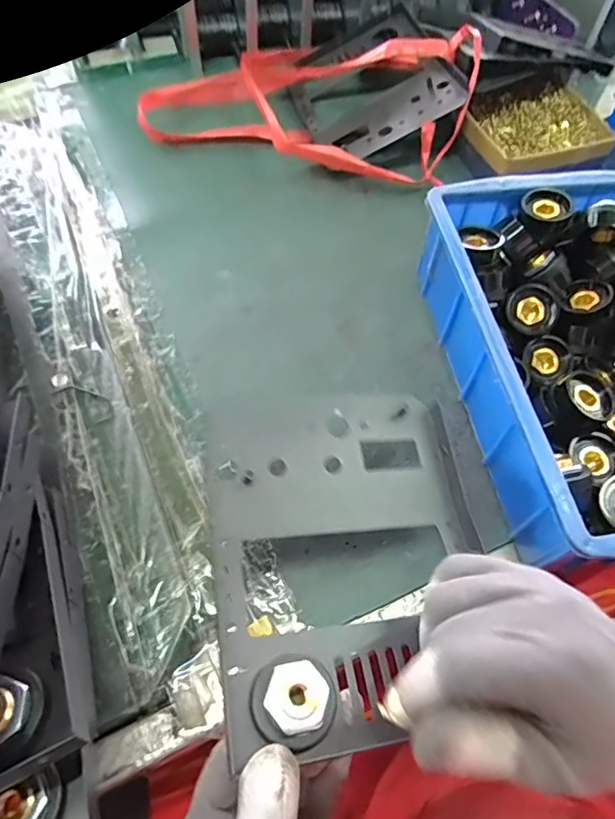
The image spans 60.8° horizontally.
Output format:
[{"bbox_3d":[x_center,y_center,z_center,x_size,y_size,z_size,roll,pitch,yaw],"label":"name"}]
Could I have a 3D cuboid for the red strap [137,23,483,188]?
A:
[{"bbox_3d":[0.001,-0.332,0.540,0.327,0.084,0.177,17,60,6],"label":"red strap"}]

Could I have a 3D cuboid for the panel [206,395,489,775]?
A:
[{"bbox_3d":[0.028,0.070,0.292,0.157,0.023,0.172,-2,59,-17],"label":"panel"}]

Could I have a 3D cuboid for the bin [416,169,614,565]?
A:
[{"bbox_3d":[0.211,-0.040,0.375,0.200,0.076,0.288,-6,60,-7],"label":"bin"}]

